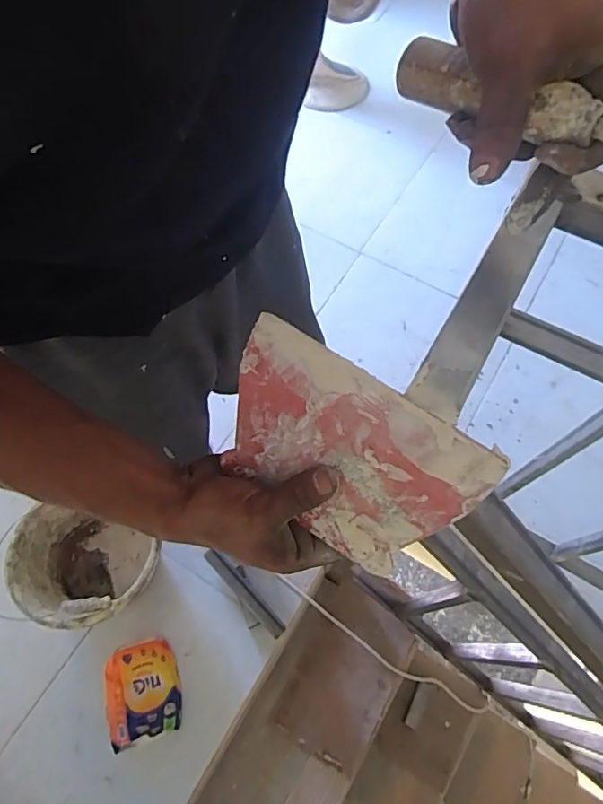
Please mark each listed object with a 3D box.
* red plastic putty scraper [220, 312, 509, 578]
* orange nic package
[{"bbox_3d":[0.023,0.036,0.335,0.167,0.121,0.004,33,28,8],"label":"red plastic putty scraper"},{"bbox_3d":[-0.312,0.568,1.014,0.130,0.059,0.171,-15,68,-7],"label":"orange nic package"}]

